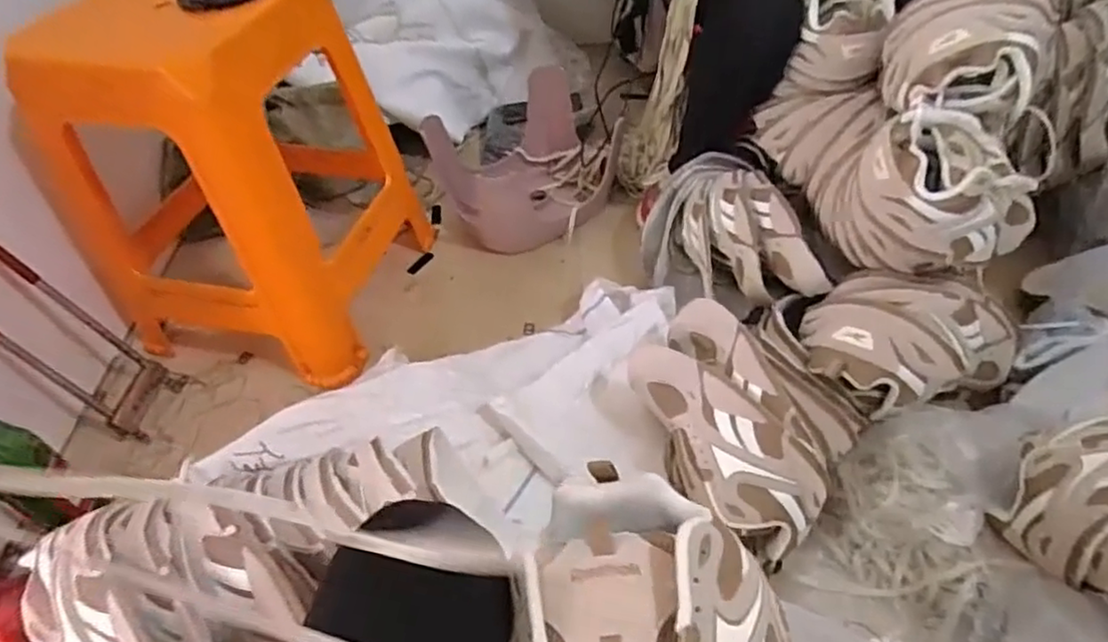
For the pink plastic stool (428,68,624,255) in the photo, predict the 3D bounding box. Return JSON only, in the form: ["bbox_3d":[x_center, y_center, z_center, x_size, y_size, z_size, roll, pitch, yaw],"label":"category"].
[{"bbox_3d":[-0.049,-0.267,1.148,0.285,0.169,0.243,-24,50,-15],"label":"pink plastic stool"}]

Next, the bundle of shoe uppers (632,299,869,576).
[{"bbox_3d":[0.196,0.111,0.737,0.241,0.122,0.203,28,56,28],"label":"bundle of shoe uppers"}]

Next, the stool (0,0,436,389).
[{"bbox_3d":[-0.473,-0.219,0.961,0.430,0.463,0.339,11,50,16],"label":"stool"}]

